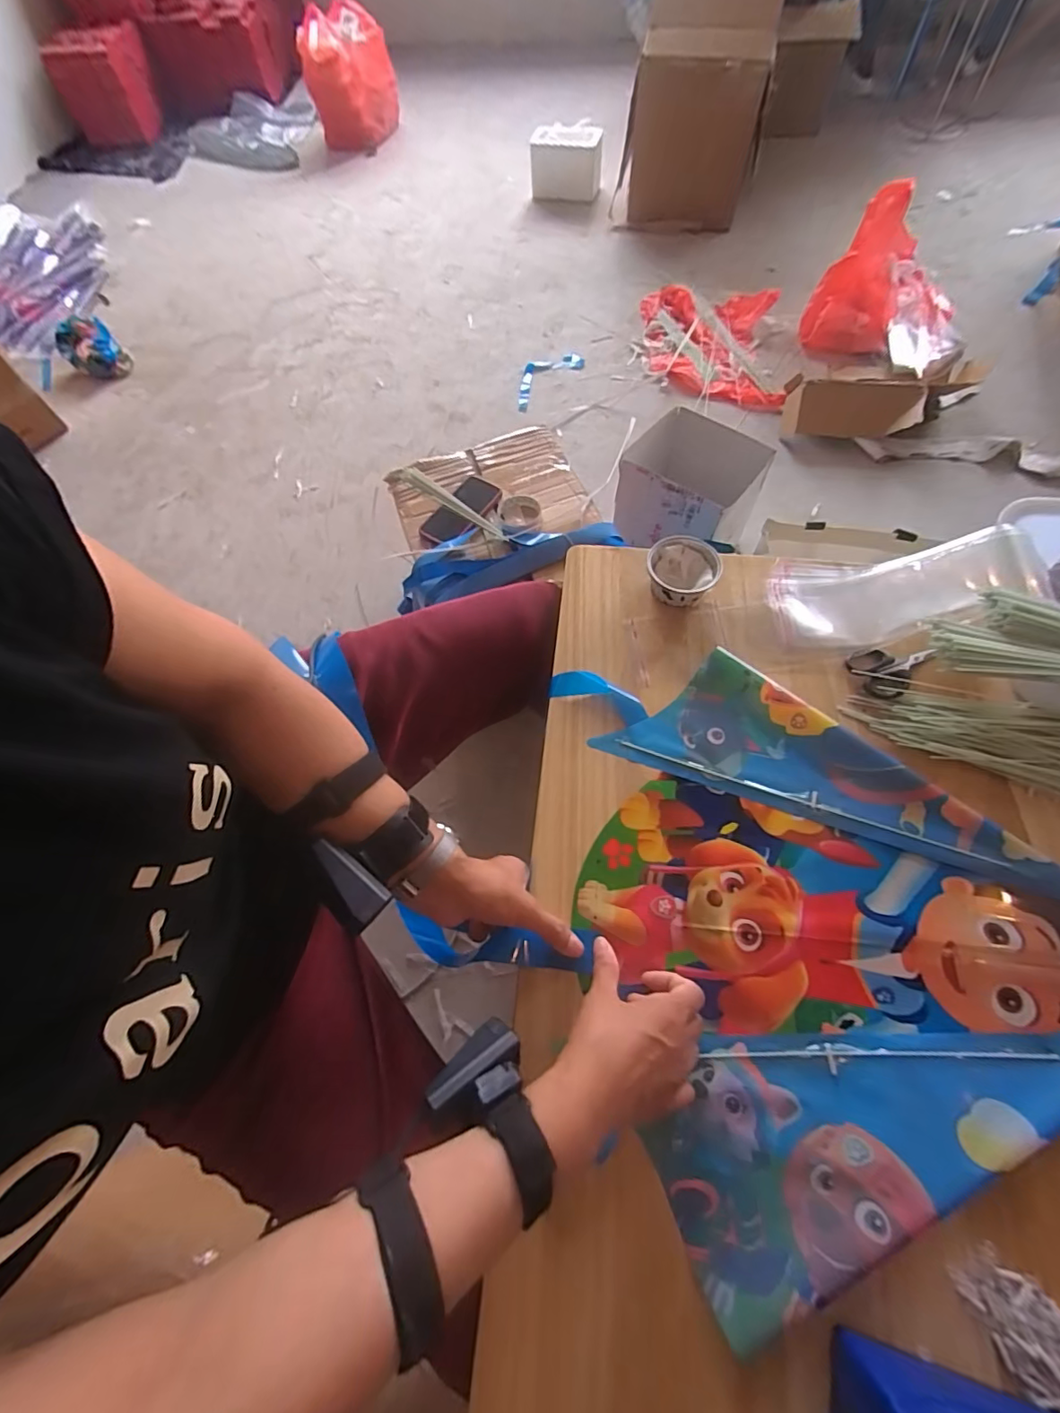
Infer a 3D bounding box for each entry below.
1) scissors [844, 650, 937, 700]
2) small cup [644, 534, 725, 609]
[{"bbox_3d":[0.398,-0.047,0.576,0.089,0.009,0.061,-29,66,-11],"label":"scissors"},{"bbox_3d":[0.180,-0.160,0.626,0.083,0.036,0.079,-1,64,2],"label":"small cup"}]

